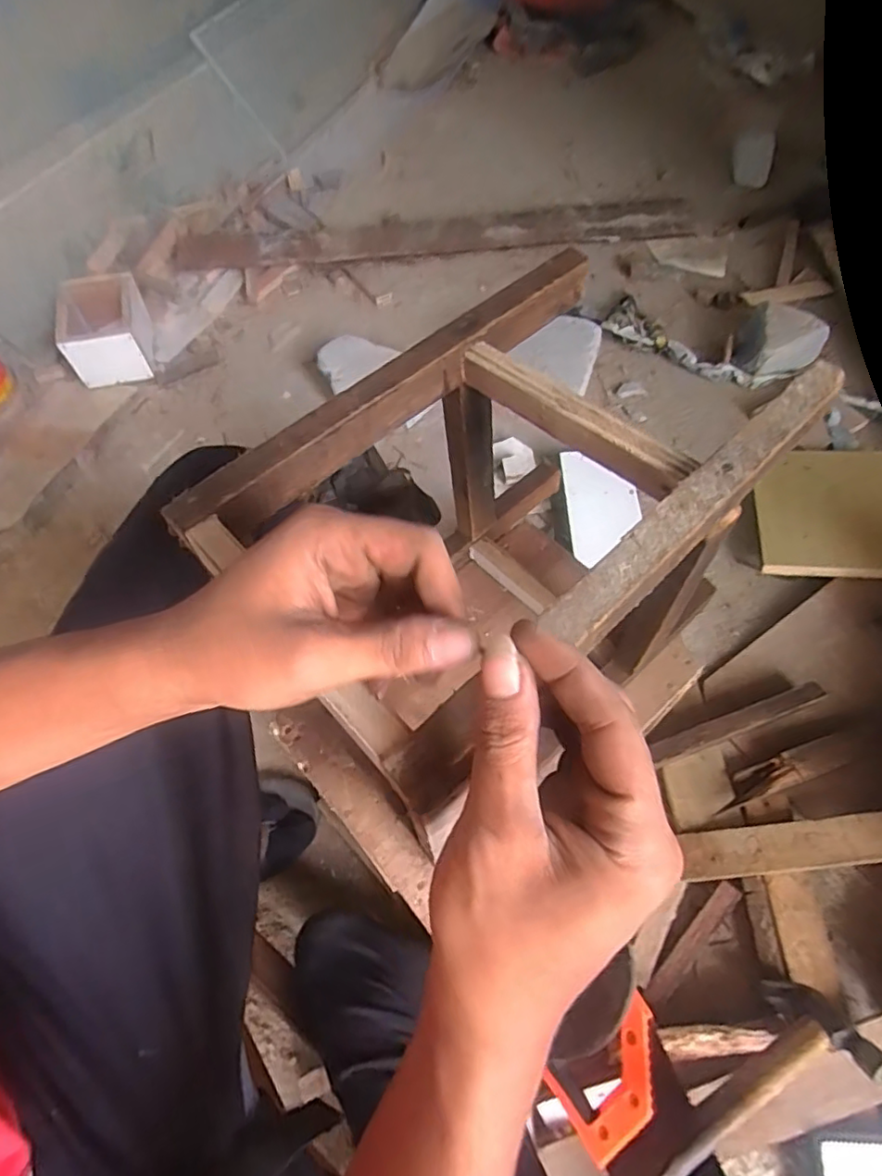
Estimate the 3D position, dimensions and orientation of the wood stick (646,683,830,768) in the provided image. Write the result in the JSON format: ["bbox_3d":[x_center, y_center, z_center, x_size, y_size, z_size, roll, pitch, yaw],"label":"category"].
[{"bbox_3d":[0.339,0.156,0.681,0.214,0.039,0.022,-19,59,-7],"label":"wood stick"}]

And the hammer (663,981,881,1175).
[{"bbox_3d":[0.245,0.413,0.474,0.250,0.059,0.078,-17,57,-25],"label":"hammer"}]

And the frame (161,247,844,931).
[{"bbox_3d":[0.036,0.002,0.426,0.367,0.265,0.229,-40,64,-18],"label":"frame"}]

